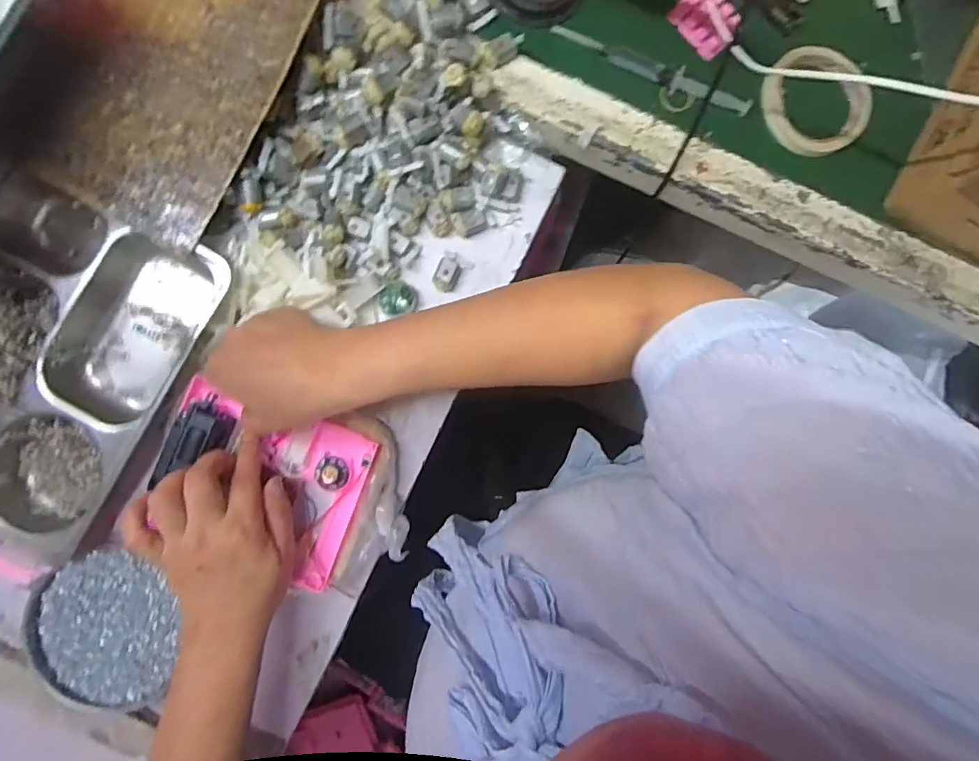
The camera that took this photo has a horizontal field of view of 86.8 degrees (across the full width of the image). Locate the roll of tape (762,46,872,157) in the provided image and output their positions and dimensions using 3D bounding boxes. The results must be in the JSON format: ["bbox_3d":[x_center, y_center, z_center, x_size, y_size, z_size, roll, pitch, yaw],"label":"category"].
[{"bbox_3d":[0.304,-0.261,0.485,0.097,0.024,0.090,0,89,-2],"label":"roll of tape"}]

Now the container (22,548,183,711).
[{"bbox_3d":[-0.335,0.214,0.449,0.124,0.029,0.129,0,89,-2],"label":"container"}]

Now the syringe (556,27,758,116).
[{"bbox_3d":[0.150,-0.289,0.479,0.190,0.017,0.021,27,89,-1],"label":"syringe"}]

